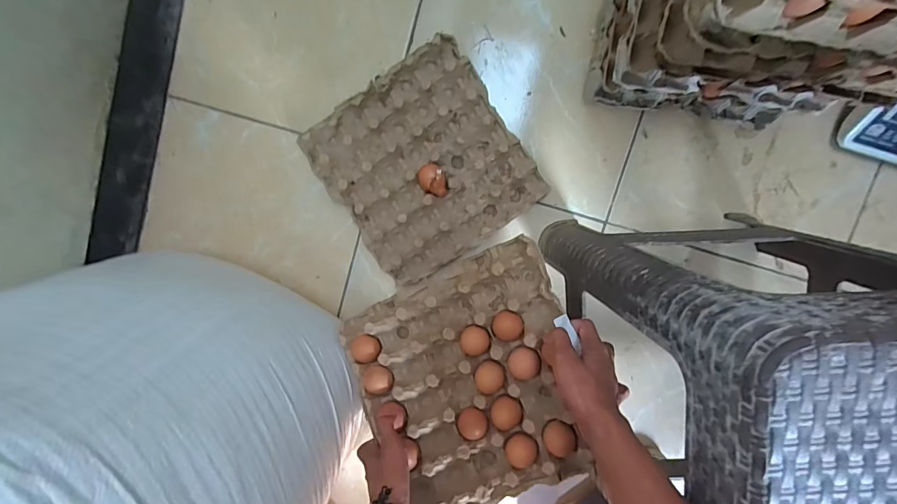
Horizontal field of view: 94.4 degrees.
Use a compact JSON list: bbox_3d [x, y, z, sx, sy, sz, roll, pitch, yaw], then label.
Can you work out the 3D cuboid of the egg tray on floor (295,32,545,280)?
[{"bbox_3d":[-0.040,-0.141,0.682,0.299,0.049,0.301,-35,94,3],"label":"egg tray on floor"}]

